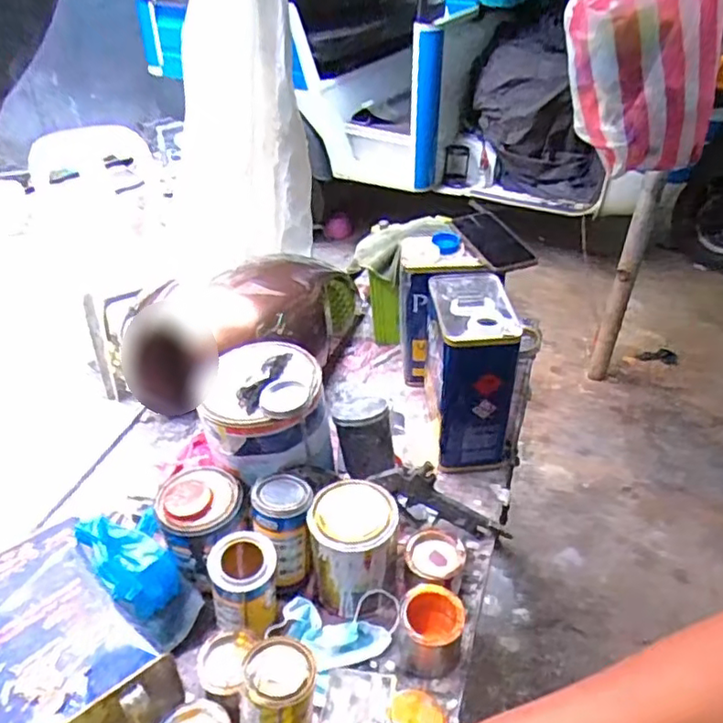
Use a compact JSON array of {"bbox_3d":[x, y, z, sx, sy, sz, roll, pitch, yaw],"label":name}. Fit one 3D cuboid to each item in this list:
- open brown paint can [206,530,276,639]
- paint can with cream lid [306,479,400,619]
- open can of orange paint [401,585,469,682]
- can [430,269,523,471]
[{"bbox_3d":[-0.133,0.252,0.717,0.070,0.089,0.076,-3,39,-7],"label":"open brown paint can"},{"bbox_3d":[-0.009,0.231,0.781,0.101,0.131,0.101,1,39,-1],"label":"paint can with cream lid"},{"bbox_3d":[0.081,0.307,0.731,0.071,0.067,0.075,1,39,-1],"label":"open can of orange paint"},{"bbox_3d":[0.158,0.017,0.972,0.110,0.259,0.185,-1,39,-3],"label":"can"}]

